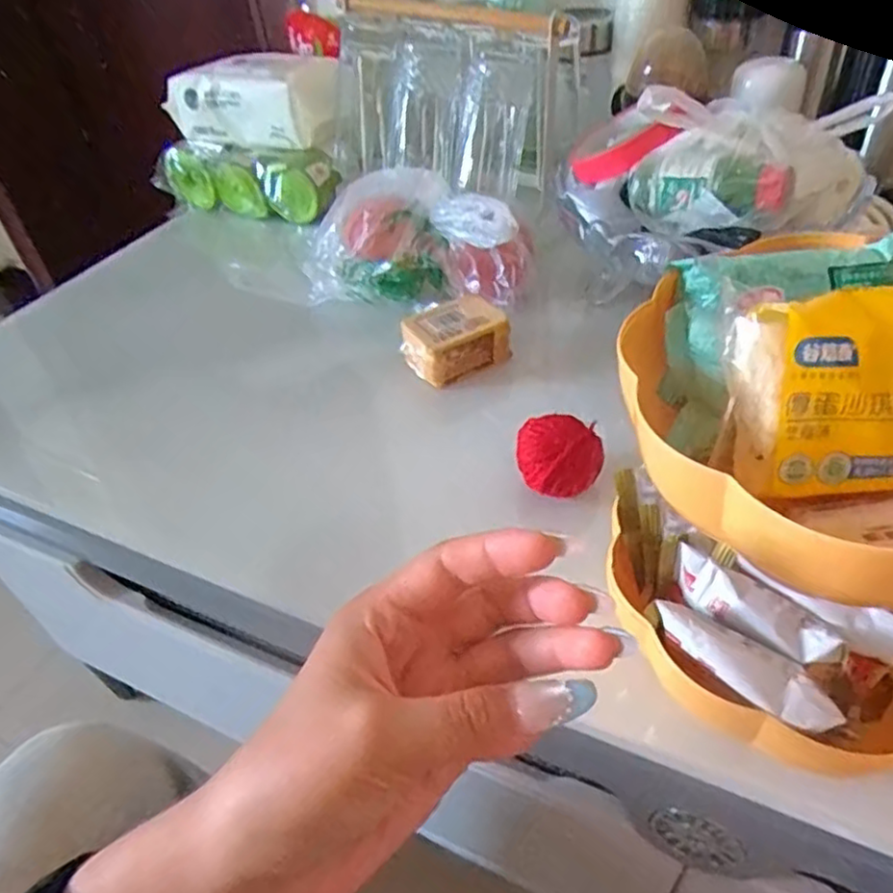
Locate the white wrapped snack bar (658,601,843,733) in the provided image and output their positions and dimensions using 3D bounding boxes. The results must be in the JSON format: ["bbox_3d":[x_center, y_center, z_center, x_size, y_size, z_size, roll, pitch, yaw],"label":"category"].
[{"bbox_3d":[0.119,0.085,0.268,0.071,0.016,0.021,29,53,33],"label":"white wrapped snack bar"}]

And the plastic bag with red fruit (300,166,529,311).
[{"bbox_3d":[-0.023,-0.171,0.571,0.198,0.109,0.079,15,47,22],"label":"plastic bag with red fruit"}]

